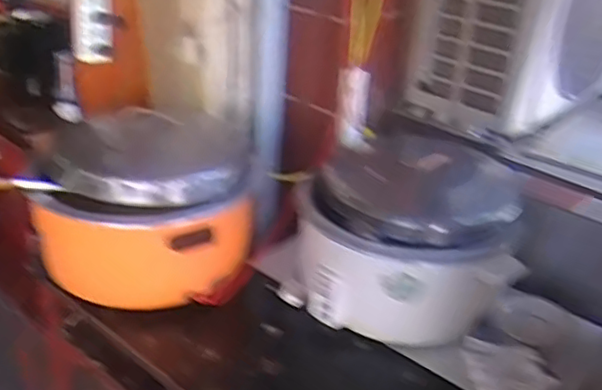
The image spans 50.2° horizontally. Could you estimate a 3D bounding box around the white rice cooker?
[{"bbox_3d":[0.232,0.077,1.394,0.416,0.325,0.459,9,29,8],"label":"white rice cooker"}]

